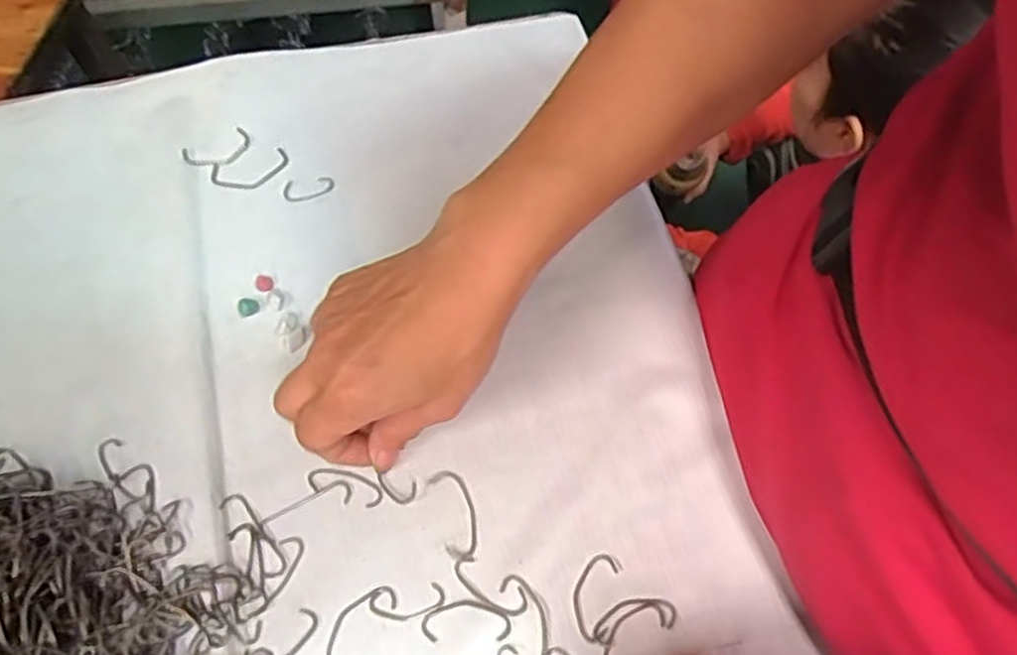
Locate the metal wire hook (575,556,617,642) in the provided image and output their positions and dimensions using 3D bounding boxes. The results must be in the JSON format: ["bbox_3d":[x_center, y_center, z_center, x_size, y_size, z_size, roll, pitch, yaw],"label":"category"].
[{"bbox_3d":[0.038,0.118,0.335,0.016,0.004,0.037,15,62,5],"label":"metal wire hook"}]

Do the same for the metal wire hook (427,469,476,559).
[{"bbox_3d":[-0.024,0.085,0.351,0.017,0.004,0.041,-15,64,-11],"label":"metal wire hook"}]

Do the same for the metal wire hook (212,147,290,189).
[{"bbox_3d":[-0.150,-0.091,0.441,0.043,0.004,0.022,-14,63,-10],"label":"metal wire hook"}]

